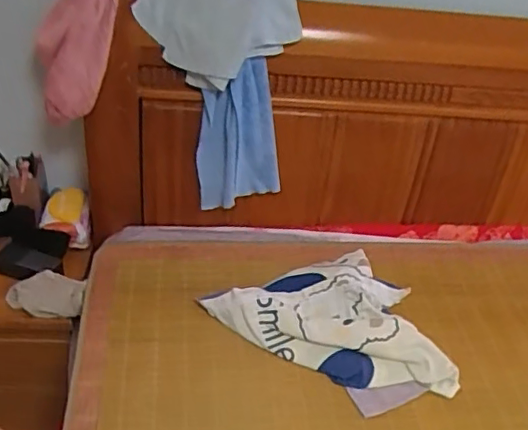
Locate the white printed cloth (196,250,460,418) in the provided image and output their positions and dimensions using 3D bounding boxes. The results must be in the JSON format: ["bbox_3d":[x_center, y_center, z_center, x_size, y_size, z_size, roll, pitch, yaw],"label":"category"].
[{"bbox_3d":[0.148,0.190,1.080,0.447,0.079,0.262,27,43,23],"label":"white printed cloth"}]

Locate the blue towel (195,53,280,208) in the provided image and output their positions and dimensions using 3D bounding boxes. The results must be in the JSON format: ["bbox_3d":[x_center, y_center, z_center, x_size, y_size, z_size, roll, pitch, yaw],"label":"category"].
[{"bbox_3d":[-0.049,-0.144,1.187,0.172,0.320,0.048,2,39,-6],"label":"blue towel"}]

